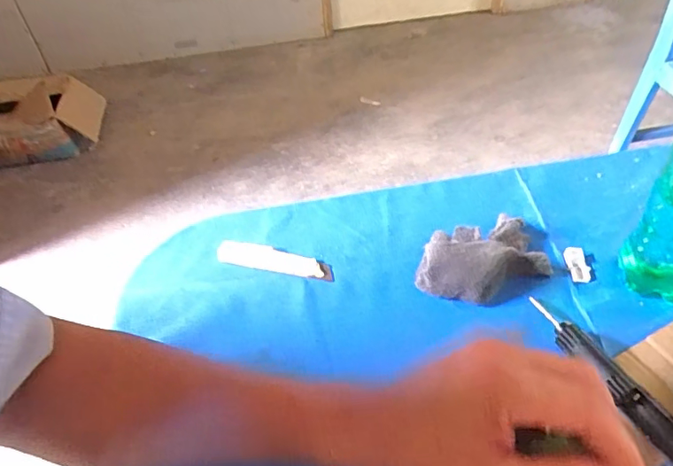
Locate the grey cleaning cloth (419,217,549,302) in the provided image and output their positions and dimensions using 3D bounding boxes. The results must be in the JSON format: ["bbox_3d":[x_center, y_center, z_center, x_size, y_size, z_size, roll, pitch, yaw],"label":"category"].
[{"bbox_3d":[0.119,0.019,0.425,0.105,0.034,0.073,-7,43,-3],"label":"grey cleaning cloth"}]

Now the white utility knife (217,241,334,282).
[{"bbox_3d":[-0.055,0.024,0.457,0.107,0.007,0.025,8,44,12],"label":"white utility knife"}]

